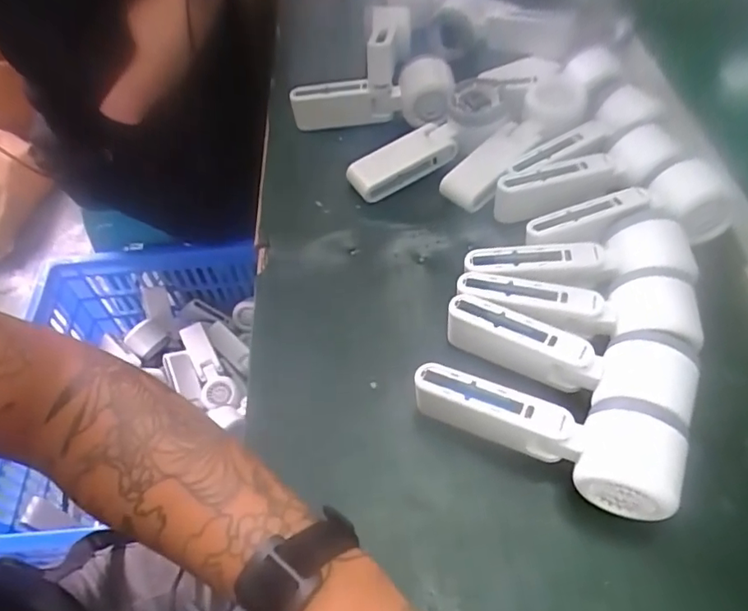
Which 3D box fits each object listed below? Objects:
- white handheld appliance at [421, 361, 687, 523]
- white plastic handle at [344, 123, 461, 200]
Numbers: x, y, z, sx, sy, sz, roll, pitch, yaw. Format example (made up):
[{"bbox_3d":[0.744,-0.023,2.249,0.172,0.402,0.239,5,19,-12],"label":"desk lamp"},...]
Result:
[{"bbox_3d":[0.105,0.075,0.357,0.164,0.053,0.055,21,57,17],"label":"white handheld appliance"},{"bbox_3d":[0.026,-0.132,0.514,0.099,0.029,0.034,-24,56,-15],"label":"white plastic handle"}]

